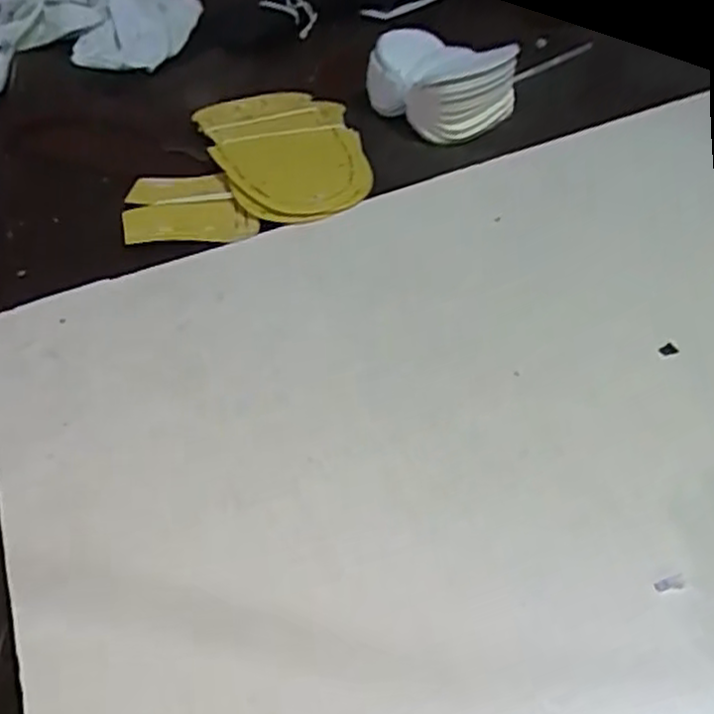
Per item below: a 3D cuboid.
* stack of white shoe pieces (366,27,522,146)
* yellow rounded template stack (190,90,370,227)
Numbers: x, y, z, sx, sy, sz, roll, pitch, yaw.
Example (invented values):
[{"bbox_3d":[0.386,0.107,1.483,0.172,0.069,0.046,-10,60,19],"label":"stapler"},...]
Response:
[{"bbox_3d":[0.064,-0.211,0.560,0.090,0.044,0.102,-28,47,-23],"label":"stack of white shoe pieces"},{"bbox_3d":[-0.051,-0.144,0.517,0.106,0.017,0.171,-11,43,-7],"label":"yellow rounded template stack"}]

